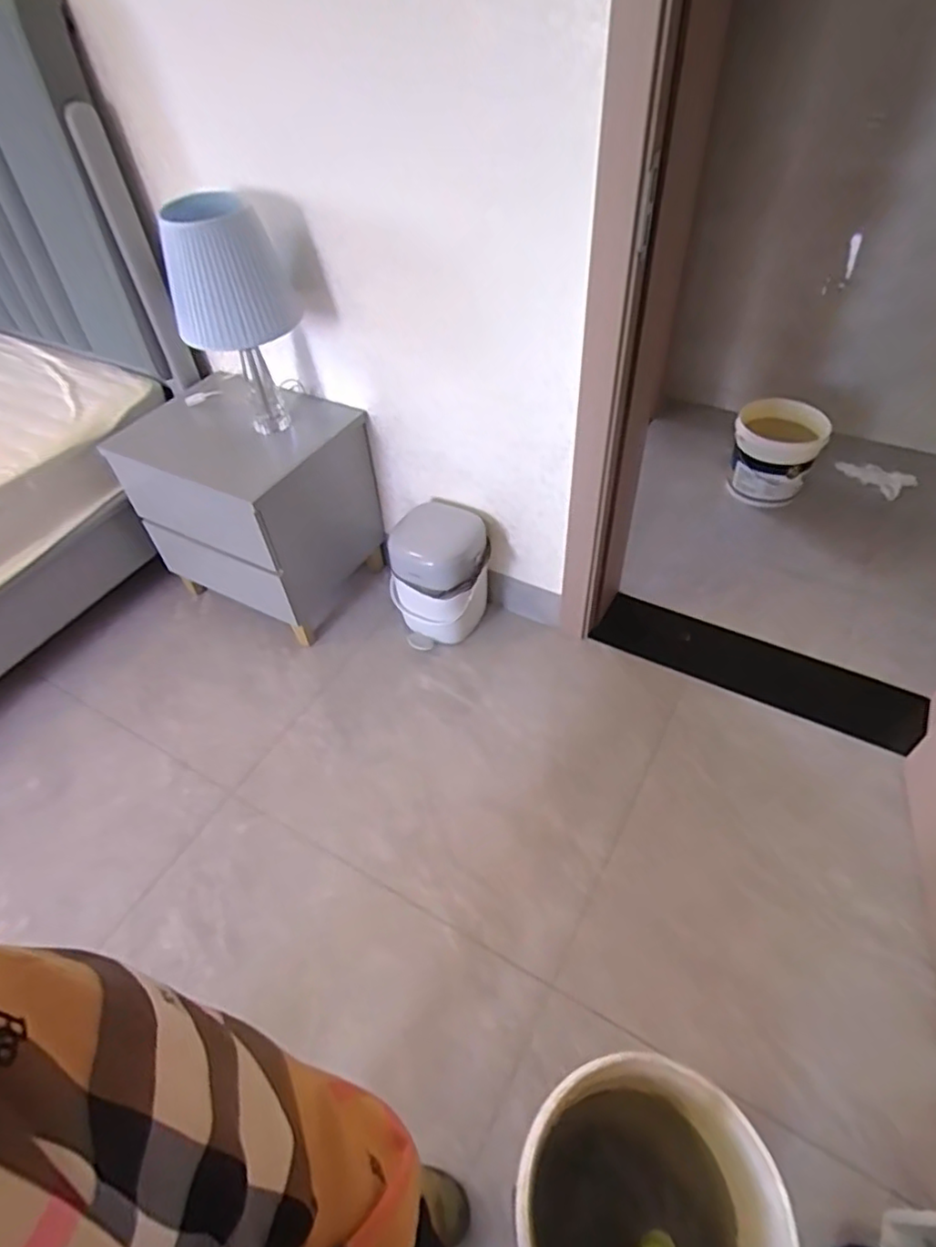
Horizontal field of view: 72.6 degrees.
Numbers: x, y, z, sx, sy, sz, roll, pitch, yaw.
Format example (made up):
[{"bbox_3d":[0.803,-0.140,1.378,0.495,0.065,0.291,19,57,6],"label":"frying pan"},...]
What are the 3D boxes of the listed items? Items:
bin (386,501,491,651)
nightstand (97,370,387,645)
[{"bbox_3d":[-0.060,-0.115,1.656,0.228,0.344,0.282,28,58,25],"label":"bin"},{"bbox_3d":[-0.574,-0.336,1.739,0.550,0.500,0.421,20,53,20],"label":"nightstand"}]

